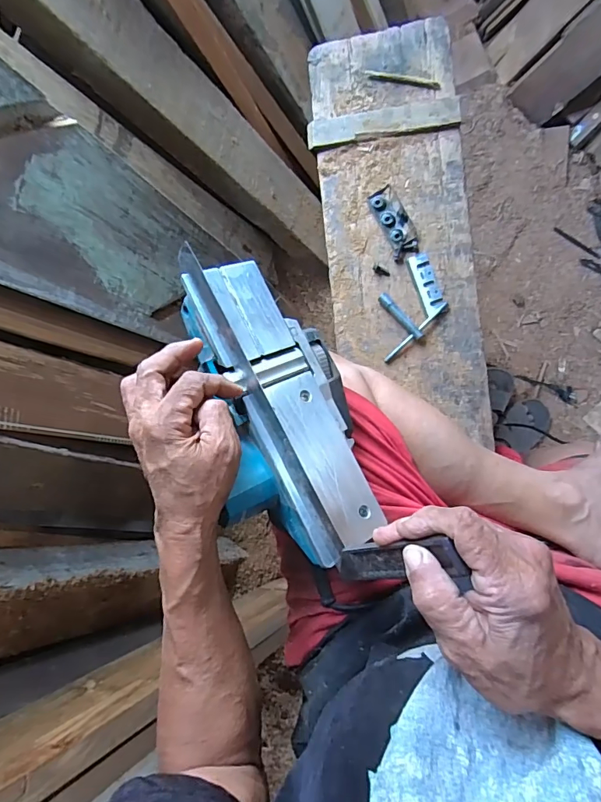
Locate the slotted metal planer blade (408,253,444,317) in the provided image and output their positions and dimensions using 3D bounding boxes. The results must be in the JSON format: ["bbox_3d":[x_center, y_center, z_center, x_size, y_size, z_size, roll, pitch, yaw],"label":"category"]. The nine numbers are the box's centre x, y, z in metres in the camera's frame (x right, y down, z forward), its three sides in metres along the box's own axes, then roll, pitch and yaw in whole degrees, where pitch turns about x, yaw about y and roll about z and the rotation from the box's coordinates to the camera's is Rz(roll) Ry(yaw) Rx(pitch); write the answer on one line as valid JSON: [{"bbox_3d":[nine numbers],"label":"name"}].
[{"bbox_3d":[0.165,-0.152,0.583,0.027,0.007,0.080,-18,89,5],"label":"slotted metal planer blade"}]

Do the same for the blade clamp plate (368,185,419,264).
[{"bbox_3d":[0.124,-0.234,0.589,0.034,0.010,0.096,-22,88,5],"label":"blade clamp plate"}]

